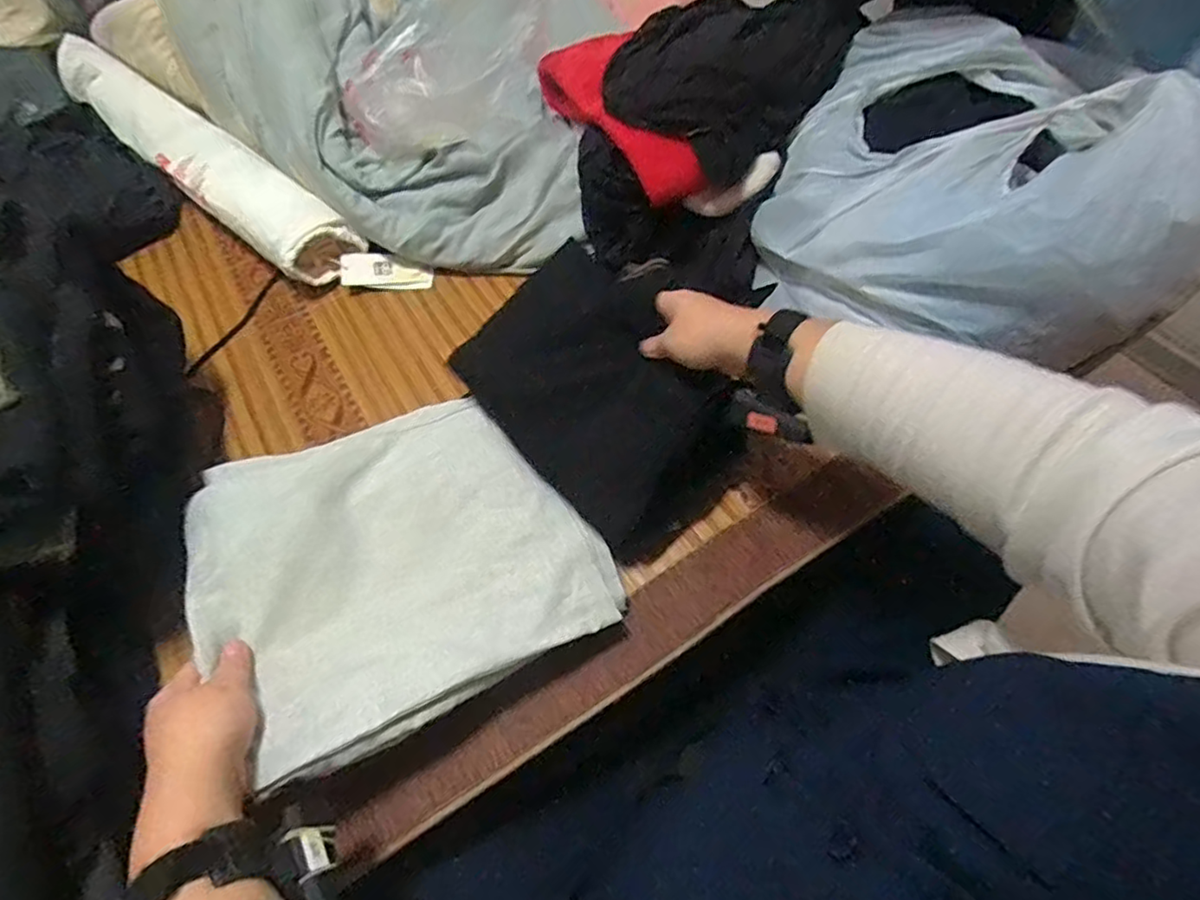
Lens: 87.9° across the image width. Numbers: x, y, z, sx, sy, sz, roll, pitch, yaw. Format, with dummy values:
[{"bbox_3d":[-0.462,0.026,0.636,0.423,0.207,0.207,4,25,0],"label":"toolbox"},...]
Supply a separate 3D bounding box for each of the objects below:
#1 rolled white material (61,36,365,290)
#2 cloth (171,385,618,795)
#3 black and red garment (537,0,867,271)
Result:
[{"bbox_3d":[-0.586,-0.424,0.880,0.685,0.071,0.100,35,66,22],"label":"rolled white material"},{"bbox_3d":[-0.174,0.083,0.536,0.303,0.032,0.289,-21,55,-22],"label":"cloth"},{"bbox_3d":[0.121,-0.381,0.721,0.326,0.170,0.267,-12,58,-5],"label":"black and red garment"}]

